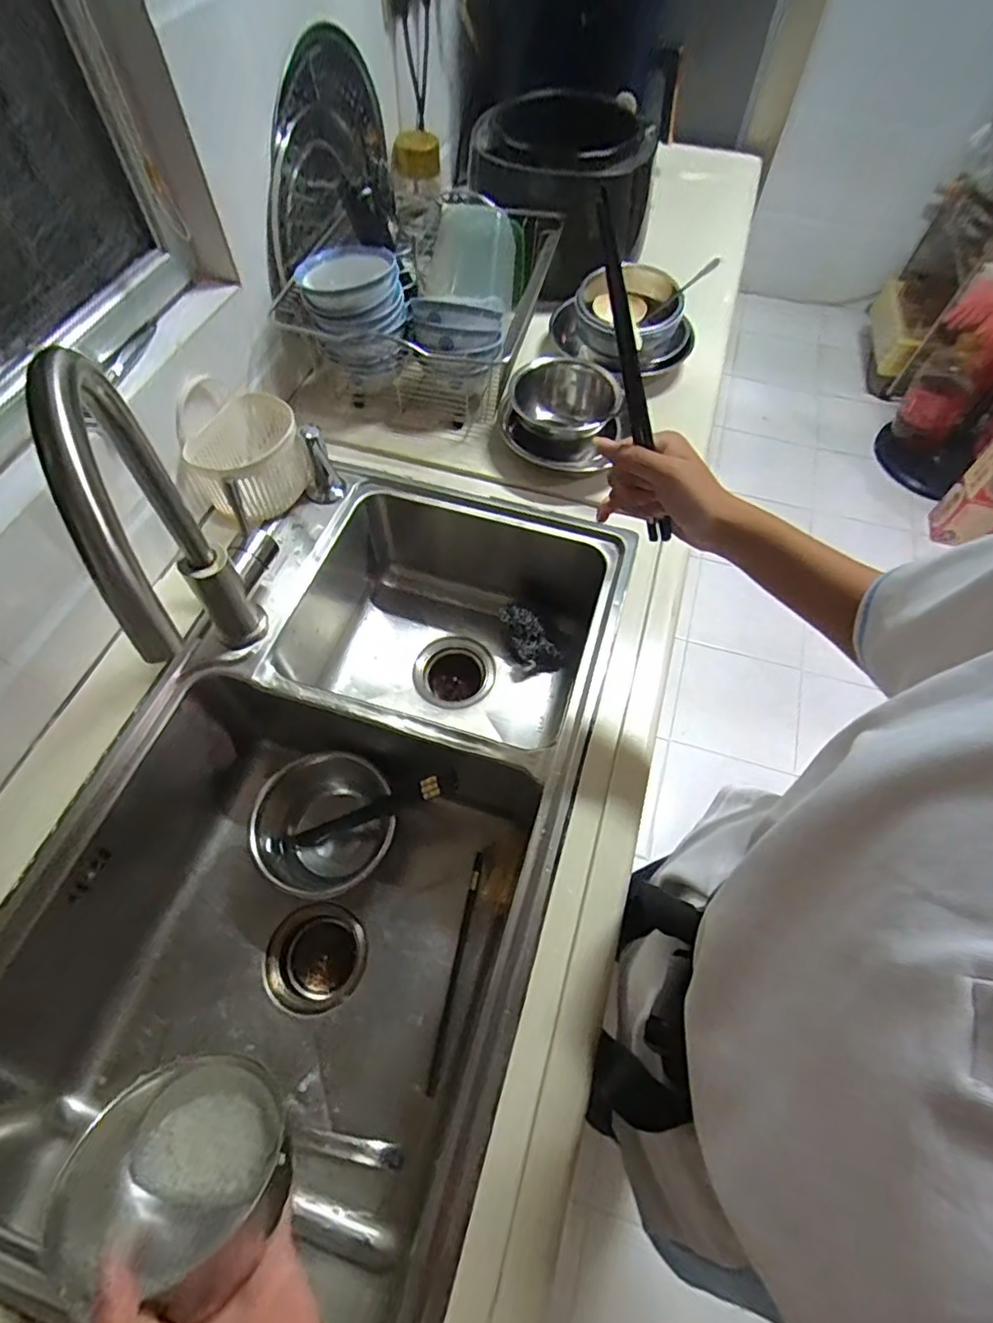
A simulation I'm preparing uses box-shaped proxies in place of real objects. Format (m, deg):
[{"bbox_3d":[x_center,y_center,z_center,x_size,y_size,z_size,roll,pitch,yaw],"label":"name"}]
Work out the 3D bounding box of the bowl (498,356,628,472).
[{"bbox_3d":[0.083,-0.315,0.747,0.156,0.068,0.133,-6,60,-6],"label":"bowl"}]

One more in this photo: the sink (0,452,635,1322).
[{"bbox_3d":[-0.174,0.148,0.654,0.479,0.225,0.777,16,60,7],"label":"sink"}]

